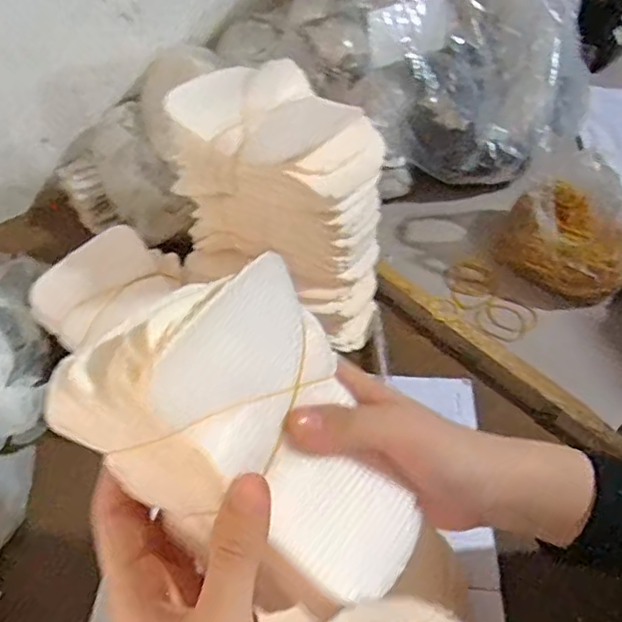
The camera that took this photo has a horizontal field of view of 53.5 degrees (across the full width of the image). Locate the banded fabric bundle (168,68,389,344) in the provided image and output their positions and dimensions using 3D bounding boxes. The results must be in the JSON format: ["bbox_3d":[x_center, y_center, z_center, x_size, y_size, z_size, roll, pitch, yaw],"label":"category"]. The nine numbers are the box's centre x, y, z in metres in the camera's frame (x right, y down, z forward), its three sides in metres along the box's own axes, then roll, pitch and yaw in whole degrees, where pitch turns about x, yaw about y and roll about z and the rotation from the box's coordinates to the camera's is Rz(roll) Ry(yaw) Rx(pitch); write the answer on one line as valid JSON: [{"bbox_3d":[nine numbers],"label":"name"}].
[{"bbox_3d":[-0.020,-0.076,0.498,0.154,0.191,0.098,22,49,18],"label":"banded fabric bundle"}]

